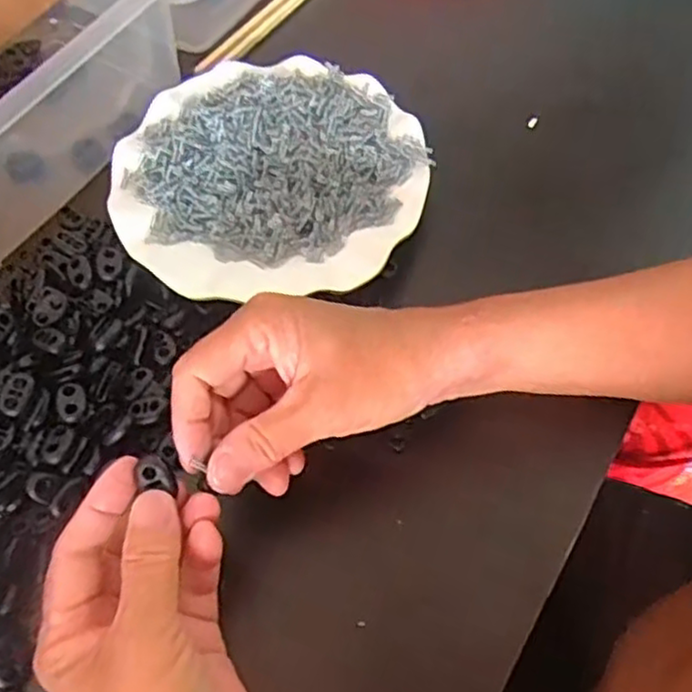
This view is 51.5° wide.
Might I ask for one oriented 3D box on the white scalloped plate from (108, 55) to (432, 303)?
[{"bbox_3d":[-0.045,-0.105,0.427,0.178,0.018,0.172,-1,61,2],"label":"white scalloped plate"}]

